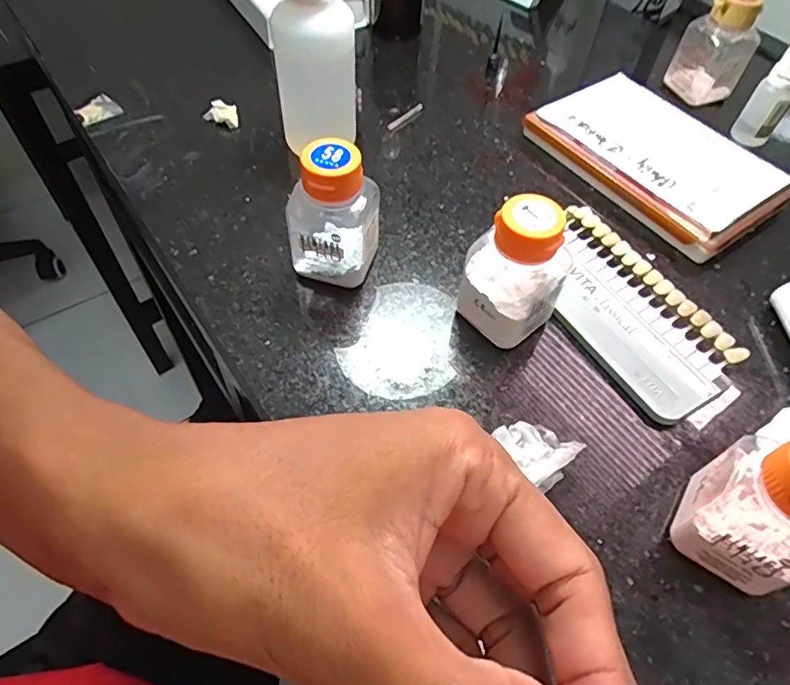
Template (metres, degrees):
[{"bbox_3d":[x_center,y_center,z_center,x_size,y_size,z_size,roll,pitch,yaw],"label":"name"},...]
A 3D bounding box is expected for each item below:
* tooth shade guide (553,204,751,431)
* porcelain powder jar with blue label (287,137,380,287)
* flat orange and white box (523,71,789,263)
[{"bbox_3d":[0.125,-0.016,0.302,0.071,0.012,0.133,-28,61,-20],"label":"tooth shade guide"},{"bbox_3d":[-0.032,-0.064,0.287,0.038,0.074,0.038,1,55,-2],"label":"porcelain powder jar with blue label"},{"bbox_3d":[0.173,-0.123,0.366,0.087,0.022,0.149,-30,62,-21],"label":"flat orange and white box"}]

